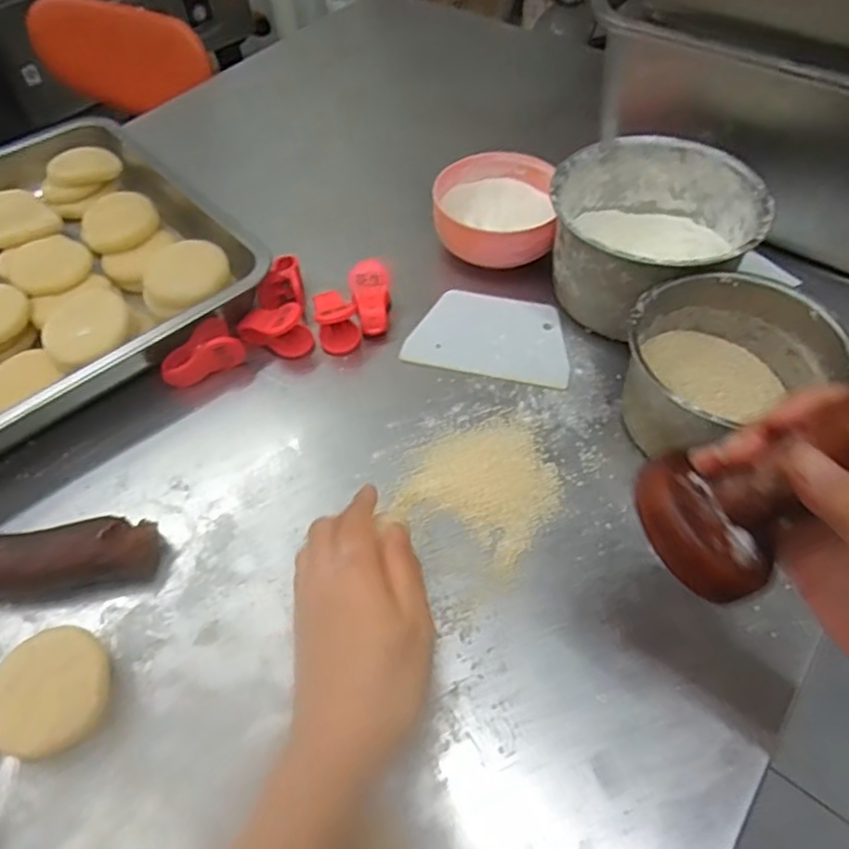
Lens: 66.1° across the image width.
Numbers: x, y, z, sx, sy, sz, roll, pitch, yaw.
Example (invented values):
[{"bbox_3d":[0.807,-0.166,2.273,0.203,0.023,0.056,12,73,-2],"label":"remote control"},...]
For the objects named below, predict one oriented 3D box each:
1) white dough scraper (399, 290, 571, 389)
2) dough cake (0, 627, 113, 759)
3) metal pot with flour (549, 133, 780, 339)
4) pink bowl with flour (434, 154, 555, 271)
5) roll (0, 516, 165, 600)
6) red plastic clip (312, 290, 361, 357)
[{"bbox_3d":[0.053,-0.070,0.511,0.123,0.004,0.080,12,57,8],"label":"white dough scraper"},{"bbox_3d":[-0.200,0.144,0.352,0.065,0.023,0.060,17,56,14],"label":"dough cake"},{"bbox_3d":[0.172,-0.143,0.505,0.145,0.085,0.148,-1,54,1],"label":"metal pot with flour"},{"bbox_3d":[0.061,-0.184,0.558,0.102,0.040,0.125,4,54,5],"label":"pink bowl with flour"},{"bbox_3d":[-0.225,0.081,0.393,0.126,0.034,0.041,-7,54,-3],"label":"roll"},{"bbox_3d":[-0.070,-0.080,0.506,0.032,0.031,0.042,-29,58,-18],"label":"red plastic clip"}]

